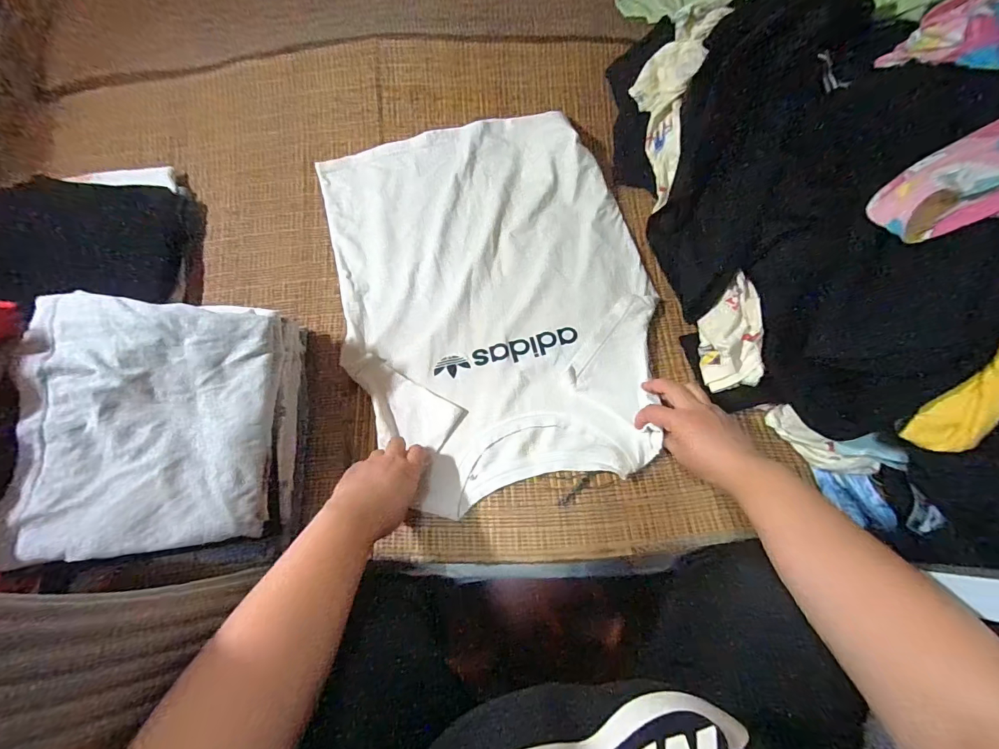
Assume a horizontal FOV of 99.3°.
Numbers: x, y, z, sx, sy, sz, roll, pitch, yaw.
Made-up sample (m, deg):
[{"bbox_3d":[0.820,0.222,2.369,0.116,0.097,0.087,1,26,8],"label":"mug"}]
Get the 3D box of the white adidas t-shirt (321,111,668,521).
[{"bbox_3d":[-0.008,-0.113,0.560,0.392,0.048,0.512,-12,70,-3],"label":"white adidas t-shirt"}]

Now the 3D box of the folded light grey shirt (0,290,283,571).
[{"bbox_3d":[-0.314,0.039,0.380,0.190,0.033,0.223,1,72,-16],"label":"folded light grey shirt"}]

